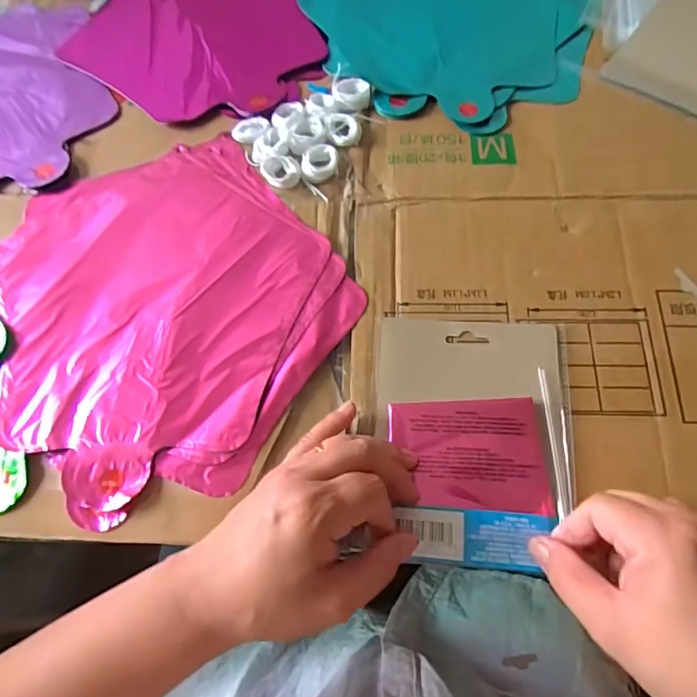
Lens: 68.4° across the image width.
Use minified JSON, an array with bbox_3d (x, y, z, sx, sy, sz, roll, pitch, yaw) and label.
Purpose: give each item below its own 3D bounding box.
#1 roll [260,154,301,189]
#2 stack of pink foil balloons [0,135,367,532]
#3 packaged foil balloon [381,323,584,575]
[{"bbox_3d":[-0.051,-0.134,0.389,0.028,0.009,0.027,-1,66,3],"label":"roll"},{"bbox_3d":[-0.133,-0.034,0.361,0.231,0.006,0.267,-37,69,-12],"label":"stack of pink foil balloons"},{"bbox_3d":[0.076,0.051,0.312,0.116,0.009,0.151,3,66,5],"label":"packaged foil balloon"}]

